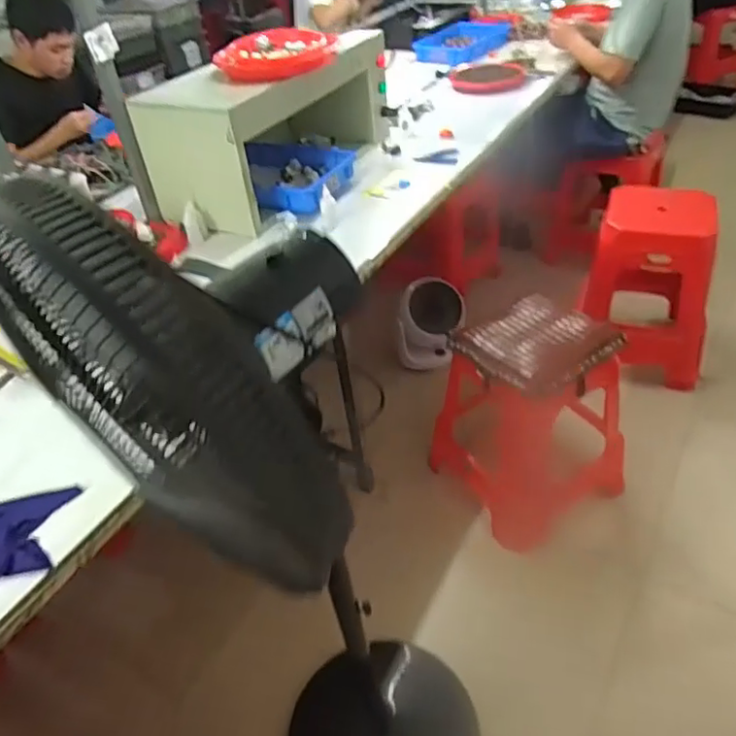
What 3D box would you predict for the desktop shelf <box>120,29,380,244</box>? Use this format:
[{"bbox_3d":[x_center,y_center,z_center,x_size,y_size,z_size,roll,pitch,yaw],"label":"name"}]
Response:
[{"bbox_3d":[-0.234,-0.639,1.543,0.300,0.266,0.641,15,45,25],"label":"desktop shelf"}]

